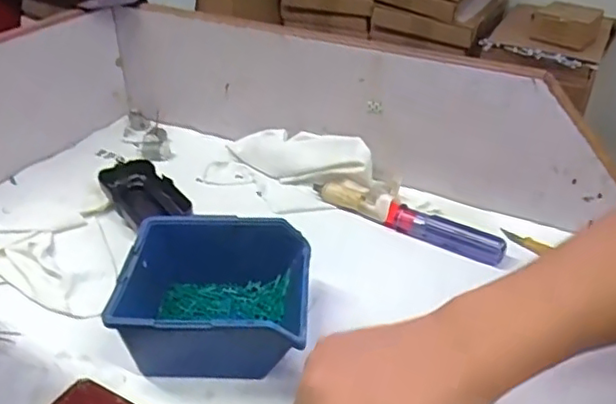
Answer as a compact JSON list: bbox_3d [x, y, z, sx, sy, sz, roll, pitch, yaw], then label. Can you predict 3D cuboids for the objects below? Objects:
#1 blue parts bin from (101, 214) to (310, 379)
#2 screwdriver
[{"bbox_3d":[-0.062,0.069,0.431,0.121,0.062,0.116,1,34,1],"label":"blue parts bin"},{"bbox_3d":[0.088,0.011,0.552,0.177,0.030,0.027,21,39,27],"label":"screwdriver"}]

